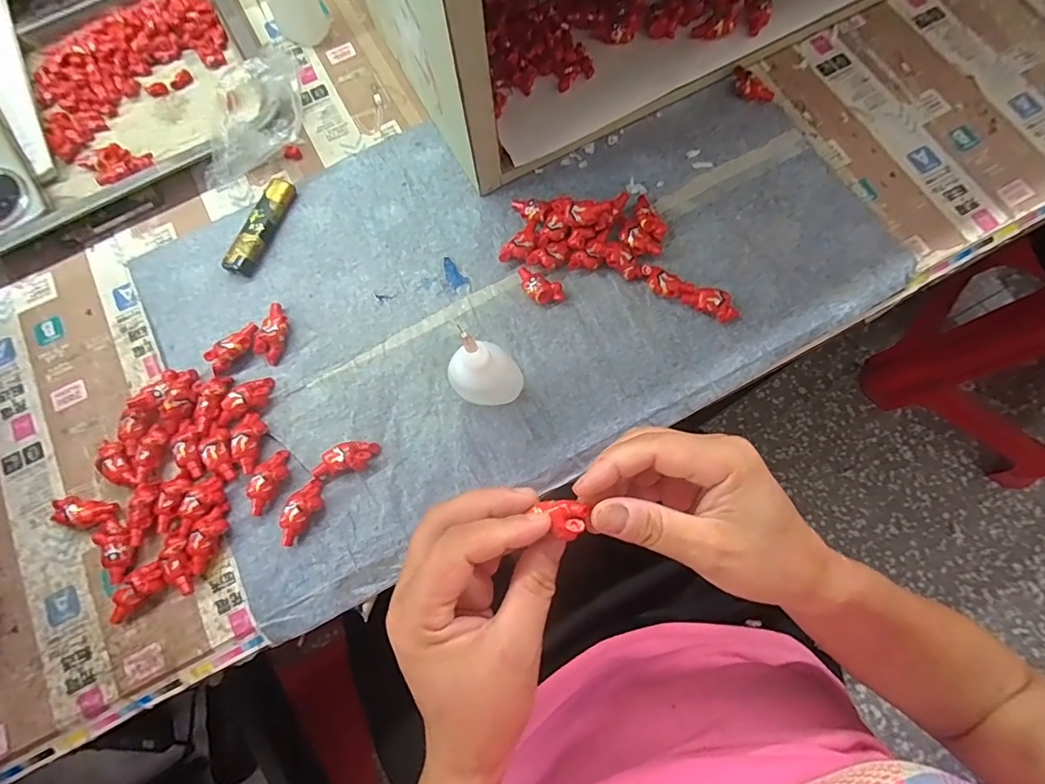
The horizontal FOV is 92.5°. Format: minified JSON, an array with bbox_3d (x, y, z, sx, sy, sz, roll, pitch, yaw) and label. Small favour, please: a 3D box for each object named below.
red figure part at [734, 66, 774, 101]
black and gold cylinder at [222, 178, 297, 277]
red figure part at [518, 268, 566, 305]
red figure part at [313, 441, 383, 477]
[{"bbox_3d":[0.178,-0.239,0.392,0.014,0.014,0.039,-42,78,-9],"label":"red figure part"},{"bbox_3d":[-0.196,-0.124,0.375,0.019,0.014,0.079,20,77,7],"label":"black and gold cylinder"},{"bbox_3d":[0.011,-0.074,0.354,0.038,0.012,0.018,30,78,9],"label":"red figure part"},{"bbox_3d":[-0.115,0.043,0.325,0.041,0.014,0.019,-8,75,0],"label":"red figure part"}]

